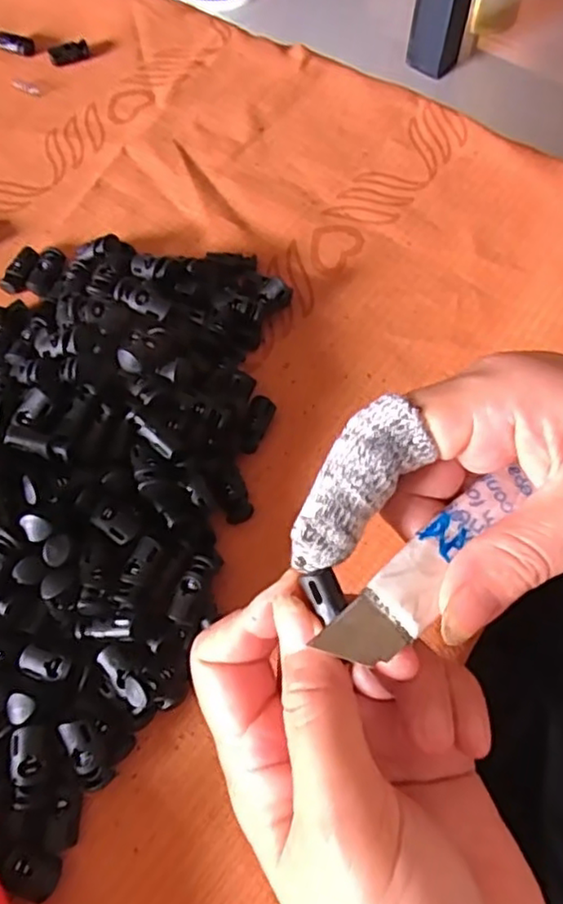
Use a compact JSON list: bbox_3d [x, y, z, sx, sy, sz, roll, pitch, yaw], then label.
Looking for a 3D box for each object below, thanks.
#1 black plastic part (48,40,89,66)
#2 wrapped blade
[{"bbox_3d":[-0.144,-0.271,0.434,0.027,0.010,0.010,-21,66,-9],"label":"black plastic part"},{"bbox_3d":[0.044,0.032,0.185,0.018,0.004,0.076,41,65,18],"label":"wrapped blade"}]

